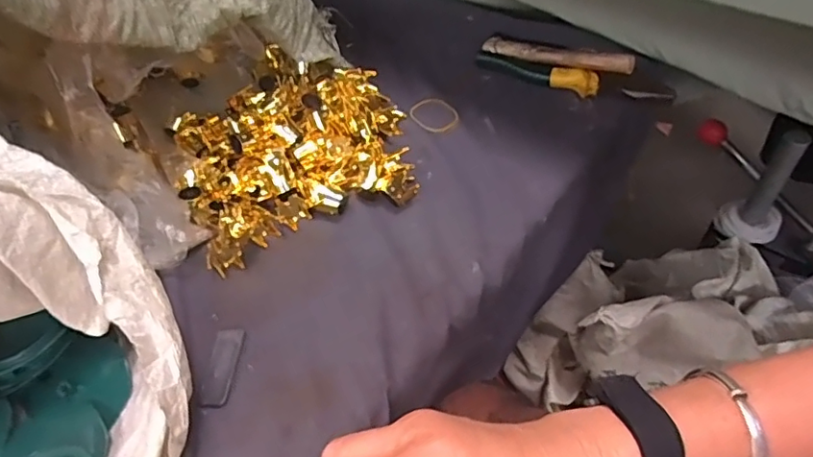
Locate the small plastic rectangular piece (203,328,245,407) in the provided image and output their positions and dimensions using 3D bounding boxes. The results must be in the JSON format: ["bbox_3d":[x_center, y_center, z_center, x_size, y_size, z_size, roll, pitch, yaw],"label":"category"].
[{"bbox_3d":[-0.134,0.101,0.407,0.022,0.004,0.059,-2,51,7],"label":"small plastic rectangular piece"}]

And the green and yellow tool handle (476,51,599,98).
[{"bbox_3d":[0.128,-0.160,0.560,0.129,0.025,0.021,23,57,25],"label":"green and yellow tool handle"}]

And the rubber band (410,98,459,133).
[{"bbox_3d":[0.026,-0.110,0.538,0.038,0.004,0.049,-34,54,-19],"label":"rubber band"}]

